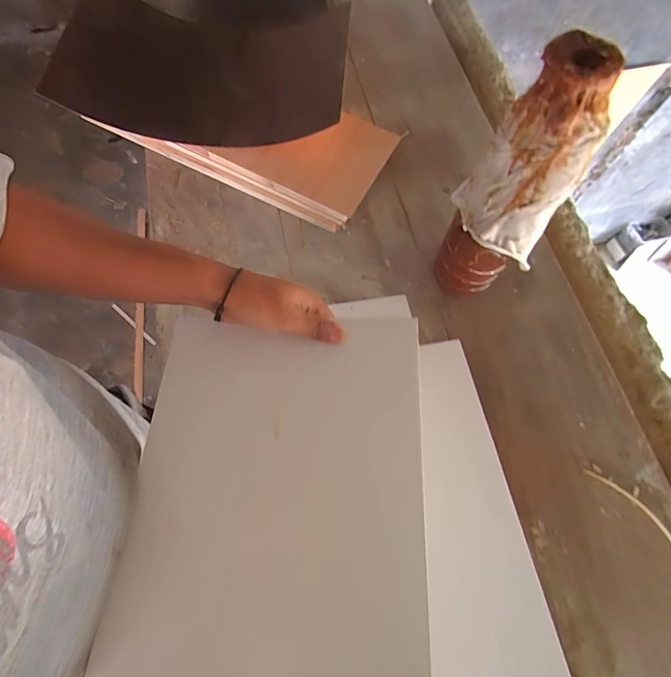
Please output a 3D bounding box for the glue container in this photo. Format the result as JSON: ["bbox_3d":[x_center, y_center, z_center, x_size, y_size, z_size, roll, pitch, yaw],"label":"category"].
[{"bbox_3d":[0.177,-0.132,0.408,0.092,0.315,0.078,14,69,2],"label":"glue container"}]

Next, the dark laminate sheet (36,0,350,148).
[{"bbox_3d":[-0.183,-0.410,0.554,0.386,0.070,0.258,6,69,-1],"label":"dark laminate sheet"}]

